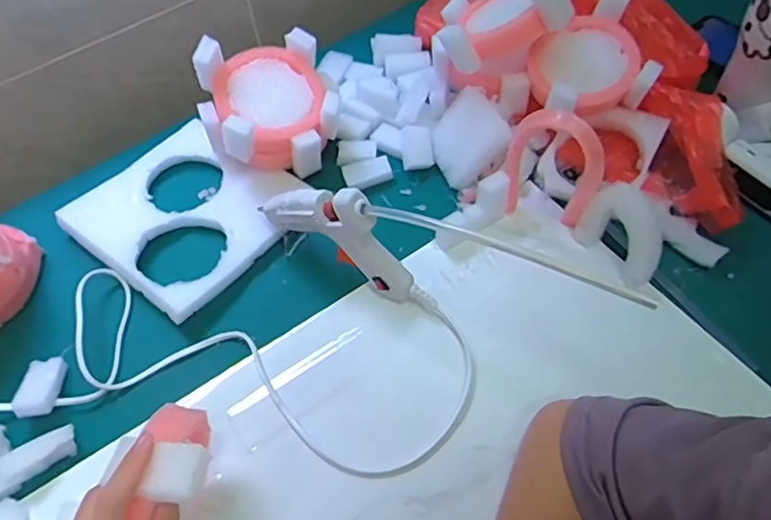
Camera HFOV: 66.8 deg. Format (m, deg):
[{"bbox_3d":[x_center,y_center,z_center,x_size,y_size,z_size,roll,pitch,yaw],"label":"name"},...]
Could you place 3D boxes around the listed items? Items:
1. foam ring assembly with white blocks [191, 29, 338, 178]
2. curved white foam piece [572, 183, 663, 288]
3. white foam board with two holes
[{"bbox_3d":[-0.113,-0.145,0.564,0.123,0.097,0.104,-21,58,-11],"label":"foam ring assembly with white blocks"},{"bbox_3d":[0.209,-0.026,0.498,0.035,0.067,0.072,-22,56,-37],"label":"curved white foam piece"},{"bbox_3d":[-0.190,-0.053,0.563,0.188,0.018,0.178,33,64,22],"label":"white foam board with two holes"}]

